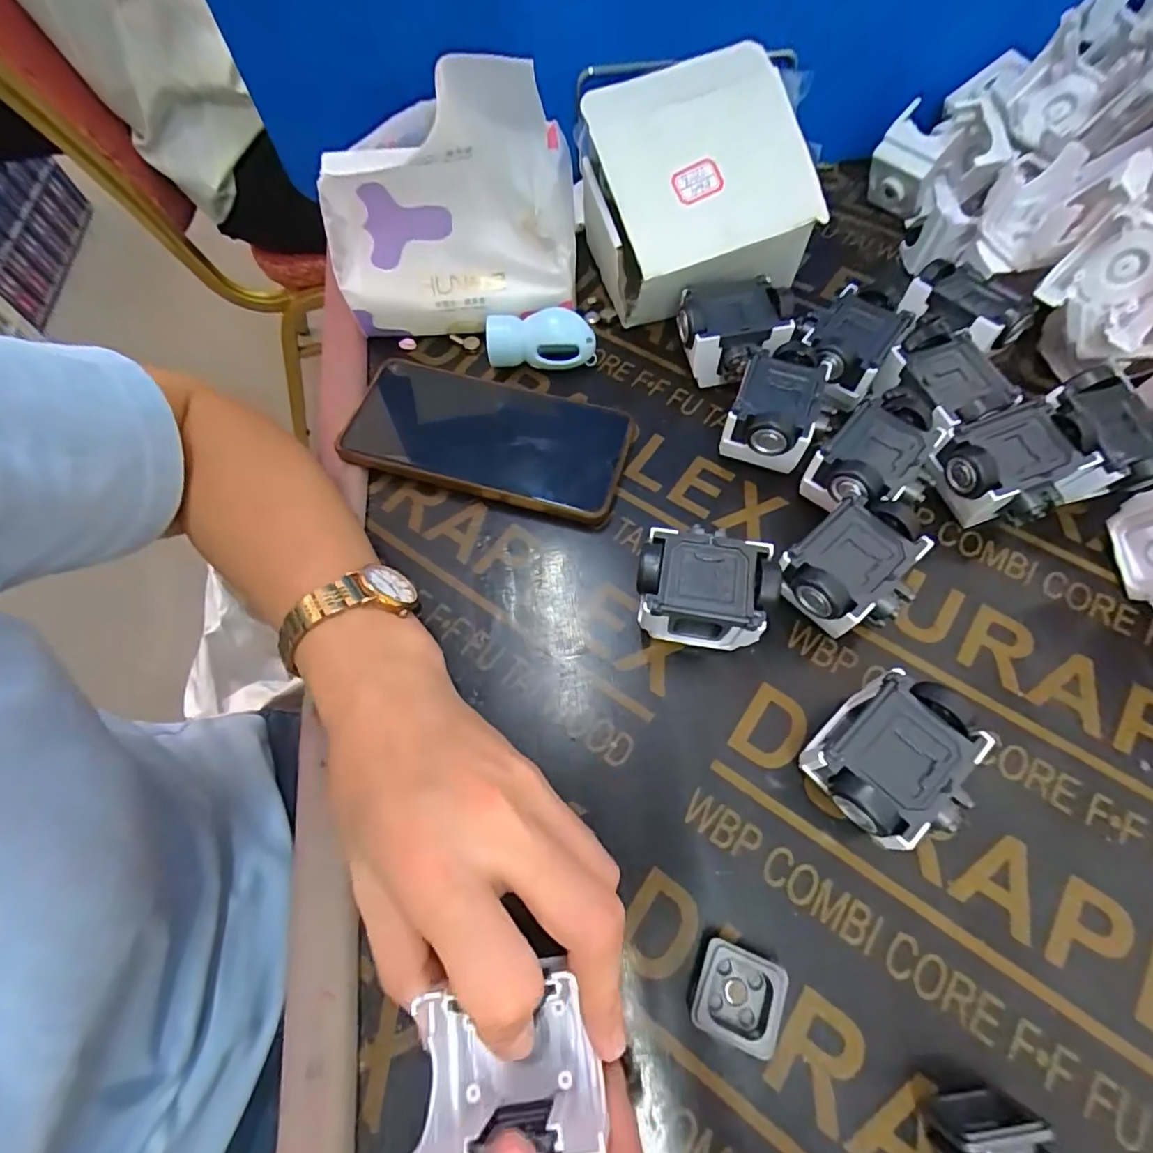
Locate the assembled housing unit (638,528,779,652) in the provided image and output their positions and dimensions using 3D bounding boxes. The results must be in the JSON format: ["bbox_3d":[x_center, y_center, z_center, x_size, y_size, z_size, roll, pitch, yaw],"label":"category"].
[{"bbox_3d":[0.060,0.008,0.259,0.060,0.044,0.043,7,65,6],"label":"assembled housing unit"}]

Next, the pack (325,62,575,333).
[{"bbox_3d":[-0.074,-0.210,0.322,0.143,0.125,0.065,2,65,4],"label":"pack"}]

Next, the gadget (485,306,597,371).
[{"bbox_3d":[-0.023,-0.147,0.342,0.067,0.030,0.023,-3,65,2],"label":"gadget"}]

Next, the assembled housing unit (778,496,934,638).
[{"bbox_3d":[0.130,0.001,0.260,0.066,0.044,0.050,-38,68,-14],"label":"assembled housing unit"}]

